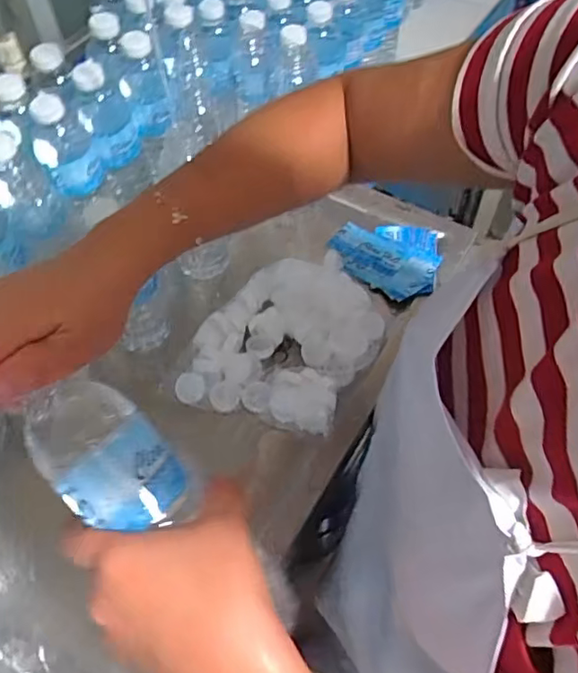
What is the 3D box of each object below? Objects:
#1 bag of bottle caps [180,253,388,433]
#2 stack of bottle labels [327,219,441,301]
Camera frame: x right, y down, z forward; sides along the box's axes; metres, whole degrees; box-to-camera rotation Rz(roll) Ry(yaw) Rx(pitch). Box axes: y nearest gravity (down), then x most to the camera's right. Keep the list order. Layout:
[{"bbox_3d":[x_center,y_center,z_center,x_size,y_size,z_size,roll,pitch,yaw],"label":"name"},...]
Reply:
[{"bbox_3d":[-0.005,0.012,0.635,0.172,0.035,0.202,26,61,18],"label":"bag of bottle caps"},{"bbox_3d":[0.117,-0.100,0.711,0.132,0.008,0.113,15,59,12],"label":"stack of bottle labels"}]

